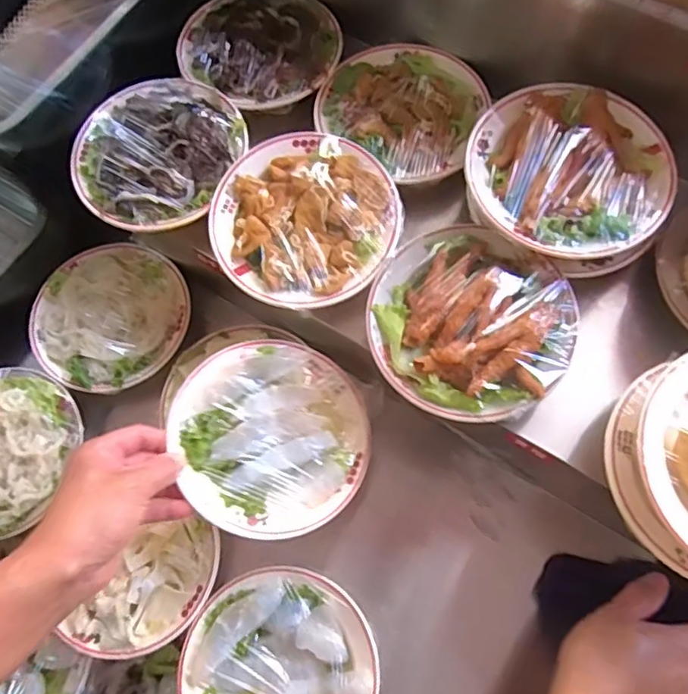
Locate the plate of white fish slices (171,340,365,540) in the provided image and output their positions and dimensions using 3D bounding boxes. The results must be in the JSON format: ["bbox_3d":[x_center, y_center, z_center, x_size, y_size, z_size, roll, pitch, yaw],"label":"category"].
[{"bbox_3d":[-0.056,0.070,0.459,0.146,0.030,0.146,4,71,-12],"label":"plate of white fish slices"}]

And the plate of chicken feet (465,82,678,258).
[{"bbox_3d":[0.171,-0.131,0.447,0.146,0.045,0.143,38,75,15],"label":"plate of chicken feet"}]

